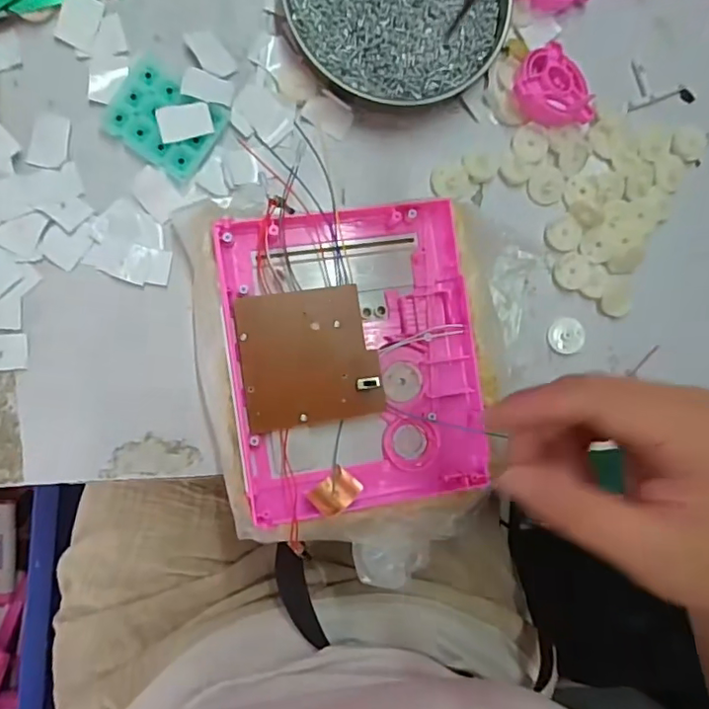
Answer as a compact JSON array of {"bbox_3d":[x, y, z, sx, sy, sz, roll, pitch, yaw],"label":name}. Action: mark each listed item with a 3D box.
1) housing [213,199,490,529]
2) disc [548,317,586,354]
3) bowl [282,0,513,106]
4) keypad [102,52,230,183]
[{"bbox_3d":[0.001,0.002,0.311,0.131,0.019,0.161,-8,92,-9],"label":"housing"},{"bbox_3d":[0.138,-0.012,0.364,0.023,0.004,0.023,0,91,-9],"label":"disc"},{"bbox_3d":[0.025,-0.217,0.335,0.132,0.027,0.125,0,91,-9],"label":"bowl"},{"bbox_3d":[-0.110,-0.137,0.325,0.061,0.007,0.051,34,85,-8],"label":"keypad"}]

